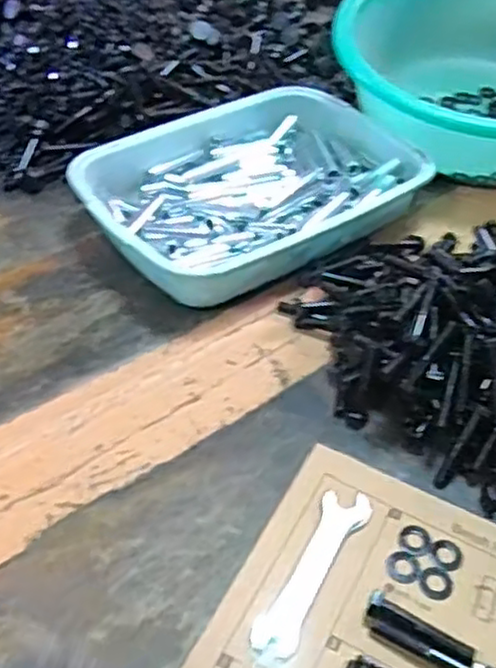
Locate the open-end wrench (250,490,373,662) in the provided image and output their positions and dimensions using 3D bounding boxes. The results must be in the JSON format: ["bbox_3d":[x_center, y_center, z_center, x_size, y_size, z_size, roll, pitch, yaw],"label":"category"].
[{"bbox_3d":[0.039,0.137,0.419,0.028,0.006,0.112,21,48,21],"label":"open-end wrench"}]

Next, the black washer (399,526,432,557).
[{"bbox_3d":[0.102,0.125,0.433,0.019,0.004,0.019,0,44,0],"label":"black washer"}]

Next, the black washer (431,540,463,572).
[{"bbox_3d":[0.119,0.132,0.427,0.018,0.004,0.020,14,46,15],"label":"black washer"}]

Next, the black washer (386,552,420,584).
[{"bbox_3d":[0.092,0.137,0.421,0.020,0.004,0.020,0,44,0],"label":"black washer"}]

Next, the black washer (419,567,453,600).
[{"bbox_3d":[0.110,0.145,0.415,0.019,0.004,0.020,0,44,0],"label":"black washer"}]

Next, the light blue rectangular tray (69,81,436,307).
[{"bbox_3d":[0.005,-0.154,0.721,0.321,0.066,0.236,-27,50,-25],"label":"light blue rectangular tray"}]

